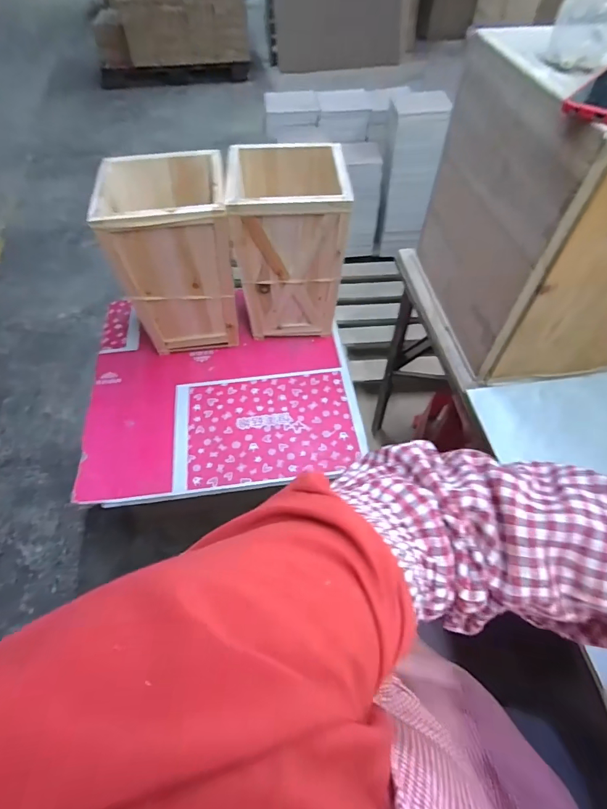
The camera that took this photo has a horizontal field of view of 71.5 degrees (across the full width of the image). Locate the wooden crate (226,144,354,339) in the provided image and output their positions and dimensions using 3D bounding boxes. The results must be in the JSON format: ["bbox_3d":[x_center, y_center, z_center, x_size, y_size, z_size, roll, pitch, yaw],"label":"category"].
[{"bbox_3d":[-0.038,-0.367,0.996,0.239,0.356,0.256,-6,54,-4],"label":"wooden crate"}]

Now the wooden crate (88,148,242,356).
[{"bbox_3d":[-0.280,-0.317,0.975,0.242,0.388,0.222,-7,54,-6],"label":"wooden crate"}]

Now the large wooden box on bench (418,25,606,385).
[{"bbox_3d":[0.477,-0.290,0.634,0.498,0.358,0.329,-5,54,-4],"label":"large wooden box on bench"}]

